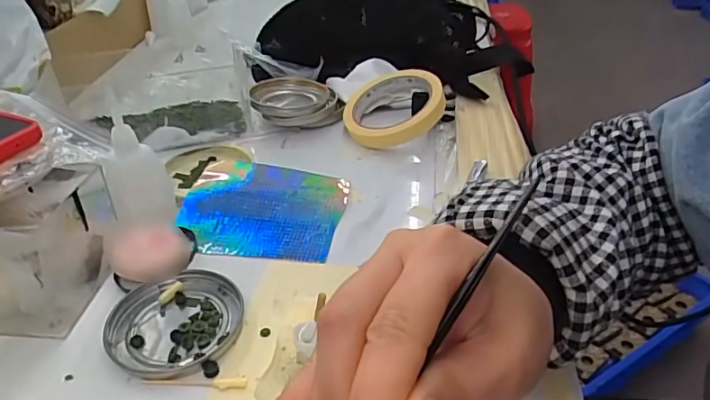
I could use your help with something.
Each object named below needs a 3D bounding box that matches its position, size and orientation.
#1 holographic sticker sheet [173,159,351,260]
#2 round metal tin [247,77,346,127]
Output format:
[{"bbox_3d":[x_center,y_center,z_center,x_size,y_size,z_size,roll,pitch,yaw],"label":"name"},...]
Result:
[{"bbox_3d":[-0.074,0.005,0.413,0.127,0.009,0.104,8,42,9],"label":"holographic sticker sheet"},{"bbox_3d":[-0.058,-0.097,0.530,0.089,0.028,0.077,-4,35,-2],"label":"round metal tin"}]

